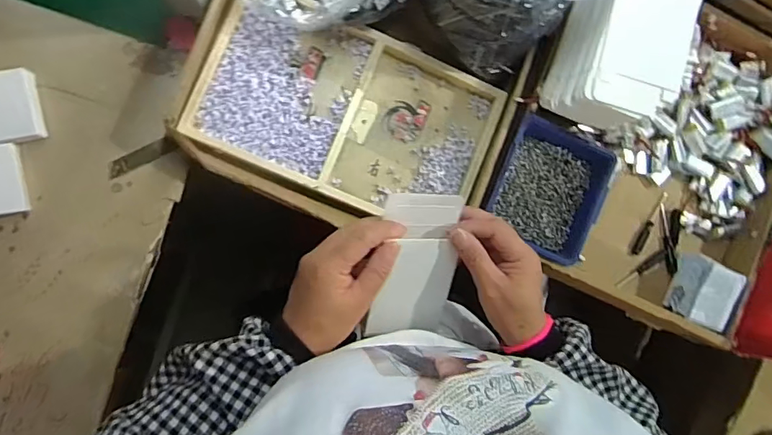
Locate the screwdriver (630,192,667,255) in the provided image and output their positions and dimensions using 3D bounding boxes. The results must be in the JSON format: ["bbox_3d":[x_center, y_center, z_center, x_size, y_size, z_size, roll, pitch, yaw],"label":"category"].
[{"bbox_3d":[0.340,0.010,0.643,0.015,0.007,0.089,32,85,-6],"label":"screwdriver"}]

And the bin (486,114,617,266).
[{"bbox_3d":[0.184,-0.031,0.574,0.121,0.034,0.143,22,85,-7],"label":"bin"}]

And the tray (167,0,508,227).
[{"bbox_3d":[-0.047,-0.110,0.569,0.331,0.042,0.211,20,86,-7],"label":"tray"}]

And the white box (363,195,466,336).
[{"bbox_3d":[0.027,0.046,0.434,0.068,0.026,0.133,7,109,-8],"label":"white box"}]

